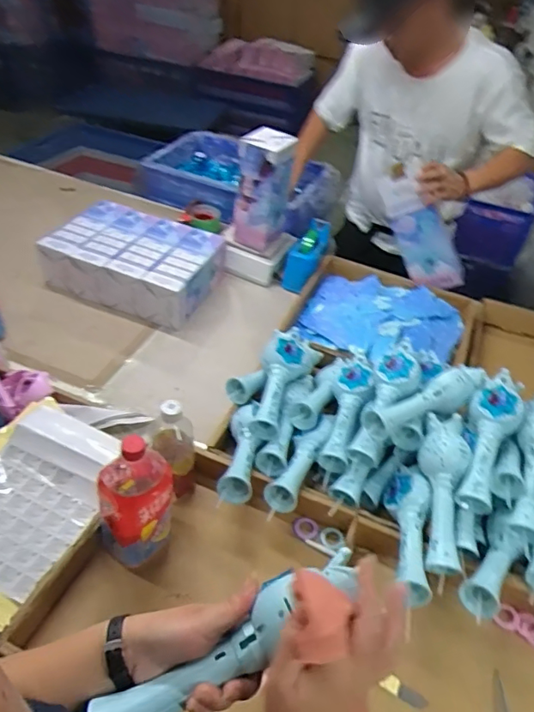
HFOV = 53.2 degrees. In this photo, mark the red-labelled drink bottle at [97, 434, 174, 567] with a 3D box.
[{"bbox_3d":[-0.179,0.192,0.724,0.099,0.219,0.087,-7,44,-16],"label":"red-labelled drink bottle"}]

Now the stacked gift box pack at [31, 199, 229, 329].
[{"bbox_3d":[-0.297,-0.219,1.221,0.339,0.127,0.252,20,43,15],"label":"stacked gift box pack"}]

